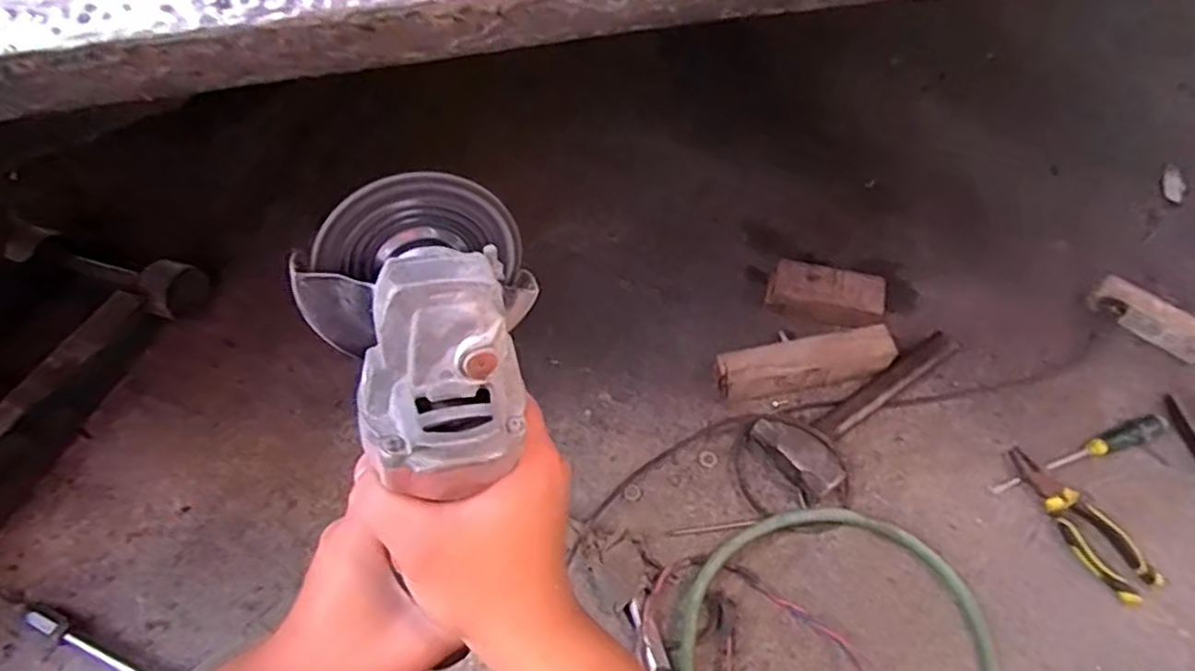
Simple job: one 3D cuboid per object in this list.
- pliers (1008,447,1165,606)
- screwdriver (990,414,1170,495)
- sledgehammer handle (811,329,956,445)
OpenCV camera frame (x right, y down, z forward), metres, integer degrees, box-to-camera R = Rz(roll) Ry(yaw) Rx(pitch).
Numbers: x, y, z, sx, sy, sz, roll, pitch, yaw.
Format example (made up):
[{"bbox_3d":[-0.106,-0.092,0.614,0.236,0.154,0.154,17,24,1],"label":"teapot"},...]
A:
[{"bbox_3d":[0.570,0.219,0.820,0.054,0.023,0.195,-28,61,-16],"label":"pliers"},{"bbox_3d":[0.611,0.144,0.863,0.259,0.022,0.027,-16,59,-10],"label":"screwdriver"},{"bbox_3d":[0.383,0.065,0.909,0.243,0.045,0.034,-30,62,-17],"label":"sledgehammer handle"}]

